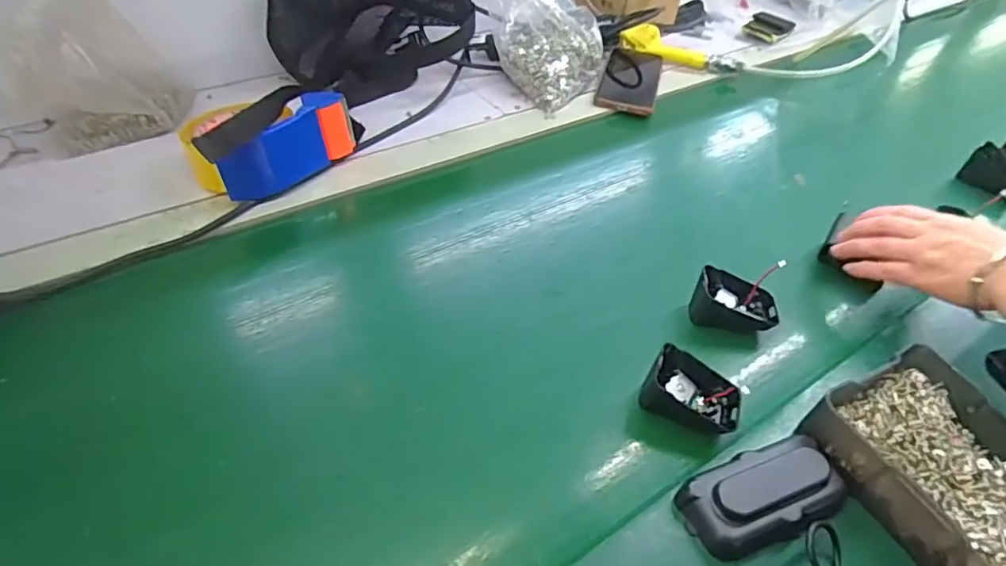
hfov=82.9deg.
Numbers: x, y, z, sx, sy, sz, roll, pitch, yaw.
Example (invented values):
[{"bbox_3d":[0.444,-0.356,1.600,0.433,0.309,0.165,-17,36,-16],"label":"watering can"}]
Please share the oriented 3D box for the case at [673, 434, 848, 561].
[{"bbox_3d":[0.167,0.134,0.362,0.104,0.027,0.051,-13,47,-18],"label":"case"}]

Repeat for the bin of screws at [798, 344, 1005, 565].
[{"bbox_3d":[0.299,0.125,0.370,0.123,0.042,0.156,-21,50,-24],"label":"bin of screws"}]

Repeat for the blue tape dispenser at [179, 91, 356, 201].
[{"bbox_3d":[-0.243,-0.149,0.574,0.112,0.070,0.162,32,50,24],"label":"blue tape dispenser"}]

